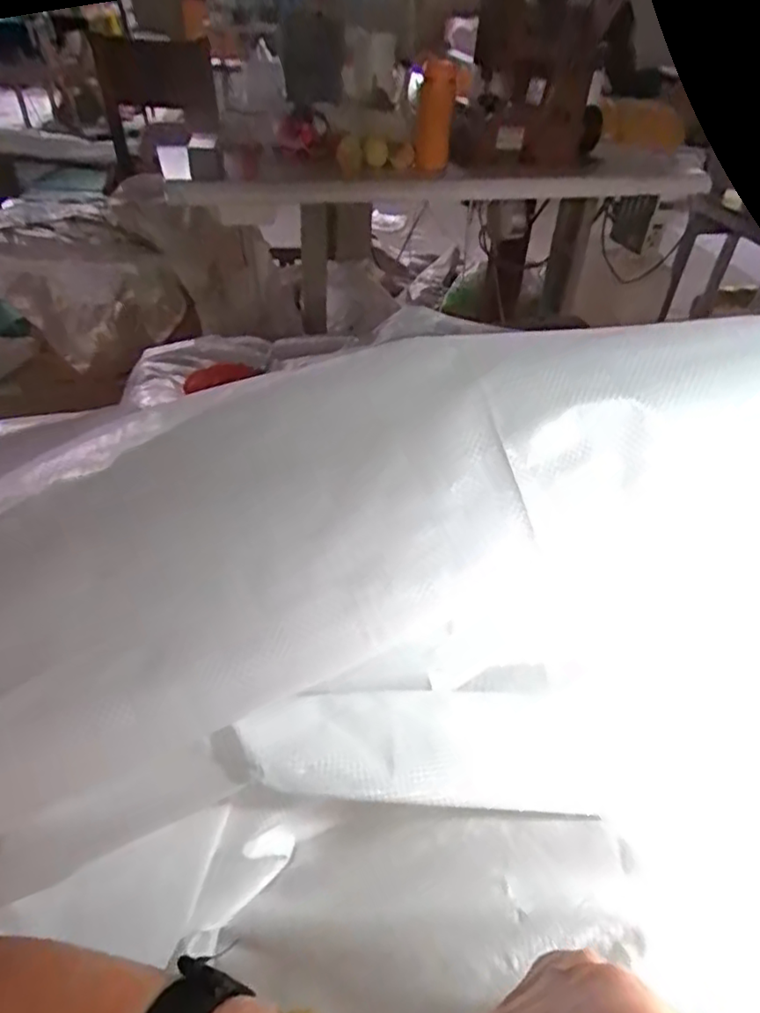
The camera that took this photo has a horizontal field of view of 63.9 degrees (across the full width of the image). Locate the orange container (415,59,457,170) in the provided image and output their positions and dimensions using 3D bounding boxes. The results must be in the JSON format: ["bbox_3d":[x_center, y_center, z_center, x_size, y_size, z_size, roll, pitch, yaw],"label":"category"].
[{"bbox_3d":[0.112,-0.787,1.257,0.071,0.194,0.088,3,41,0],"label":"orange container"}]

